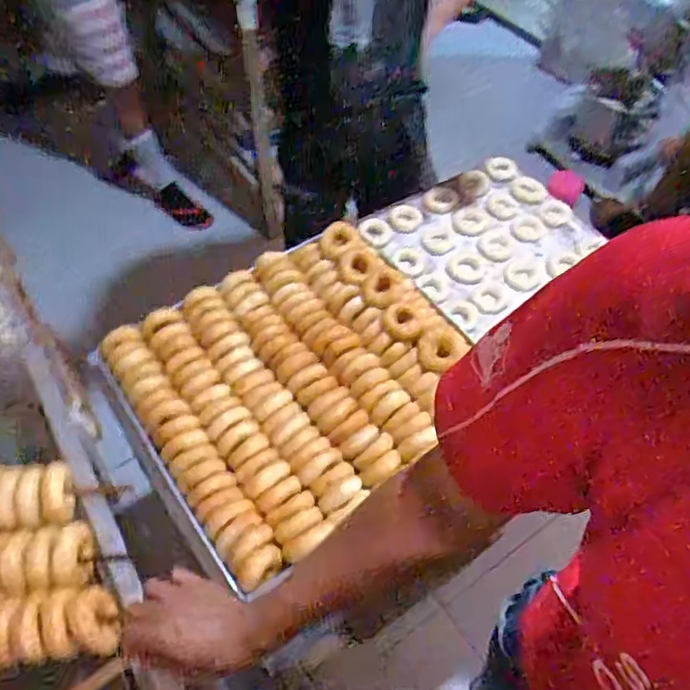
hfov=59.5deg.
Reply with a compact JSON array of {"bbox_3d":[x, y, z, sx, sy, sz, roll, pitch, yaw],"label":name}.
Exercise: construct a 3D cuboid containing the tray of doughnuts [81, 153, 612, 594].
[{"bbox_3d":[0.095,-0.057,1.041,0.929,0.069,0.479,-32,62,-23],"label":"tray of doughnuts"}]

